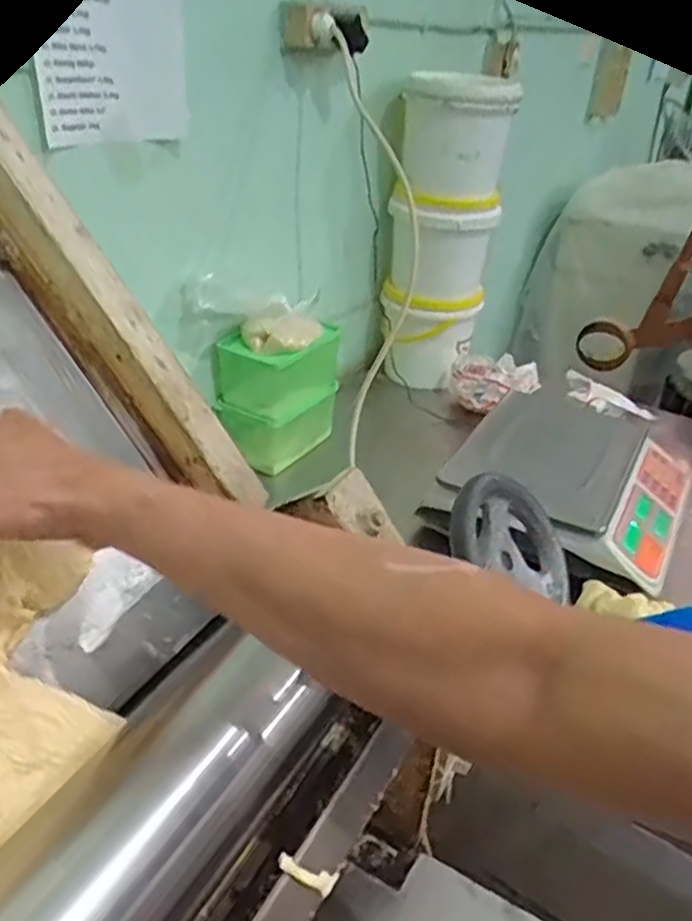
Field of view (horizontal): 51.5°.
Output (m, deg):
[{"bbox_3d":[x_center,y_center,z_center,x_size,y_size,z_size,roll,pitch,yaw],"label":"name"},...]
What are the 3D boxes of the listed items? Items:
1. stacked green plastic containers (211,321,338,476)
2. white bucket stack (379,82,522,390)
[{"bbox_3d":[-0.107,-0.108,1.163,0.139,0.193,0.170,17,34,21],"label":"stacked green plastic containers"},{"bbox_3d":[0.173,-0.389,1.295,0.191,0.520,0.177,6,31,4],"label":"white bucket stack"}]

